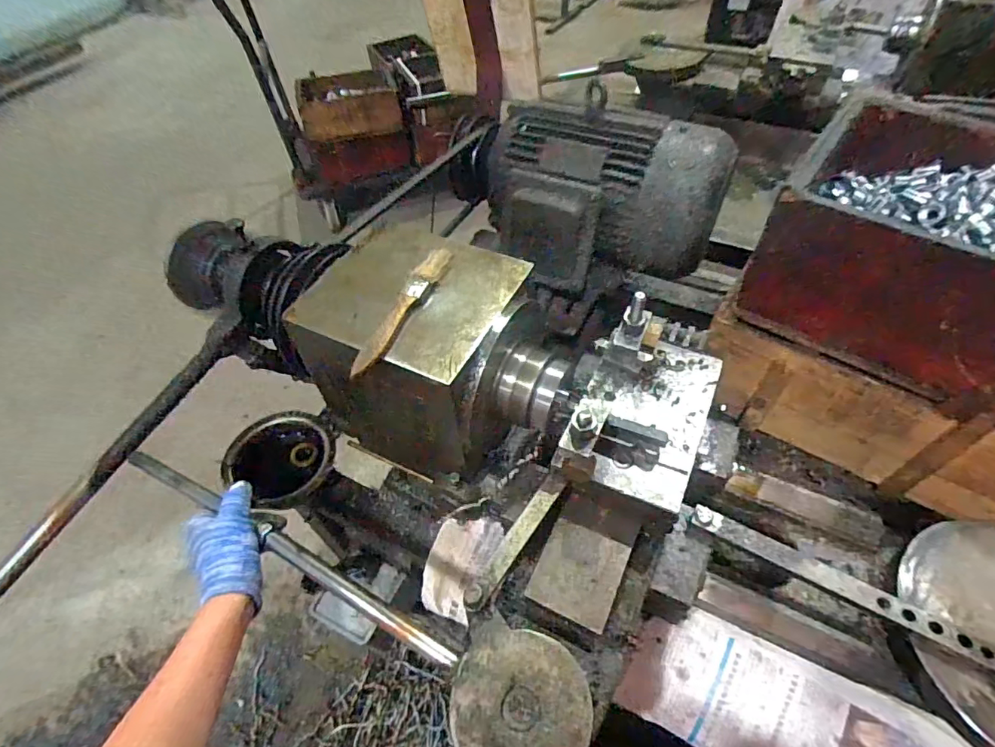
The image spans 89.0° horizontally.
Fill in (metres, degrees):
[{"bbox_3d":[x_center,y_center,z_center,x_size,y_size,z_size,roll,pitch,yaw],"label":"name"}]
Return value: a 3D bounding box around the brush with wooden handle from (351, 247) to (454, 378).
[{"bbox_3d":[-0.079,-0.059,0.429,0.023,0.012,0.159,15,54,14],"label":"brush with wooden handle"}]

